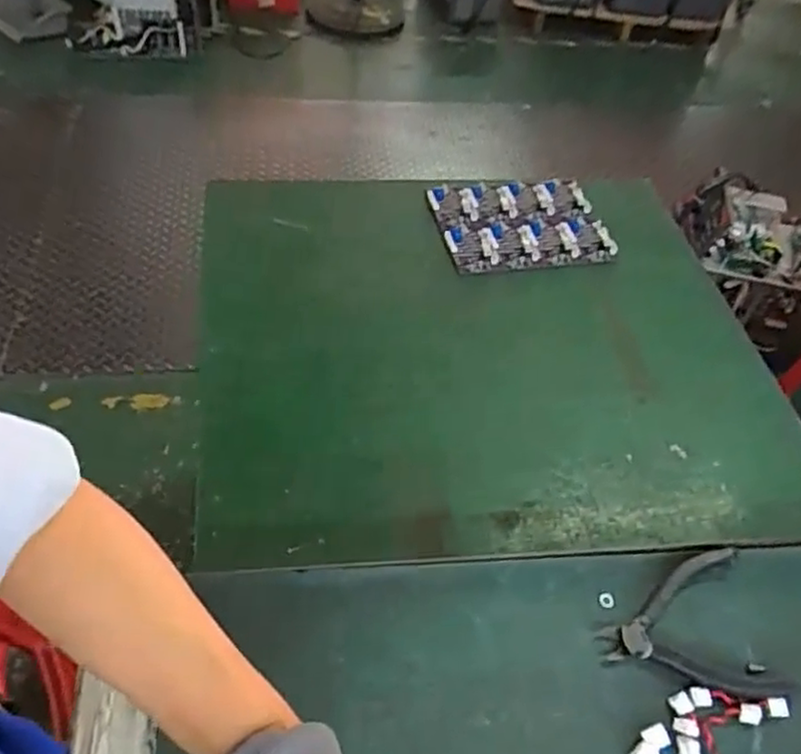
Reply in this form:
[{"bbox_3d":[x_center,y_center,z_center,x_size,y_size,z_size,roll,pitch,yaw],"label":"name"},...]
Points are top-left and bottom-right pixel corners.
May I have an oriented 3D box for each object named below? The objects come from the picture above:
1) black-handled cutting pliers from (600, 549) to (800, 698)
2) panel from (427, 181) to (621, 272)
[{"bbox_3d":[0.234,0.210,0.563,0.146,0.012,0.118,-6,51,-11],"label":"black-handled cutting pliers"},{"bbox_3d":[0.173,-0.223,0.986,0.240,0.023,0.178,-4,51,-10],"label":"panel"}]

